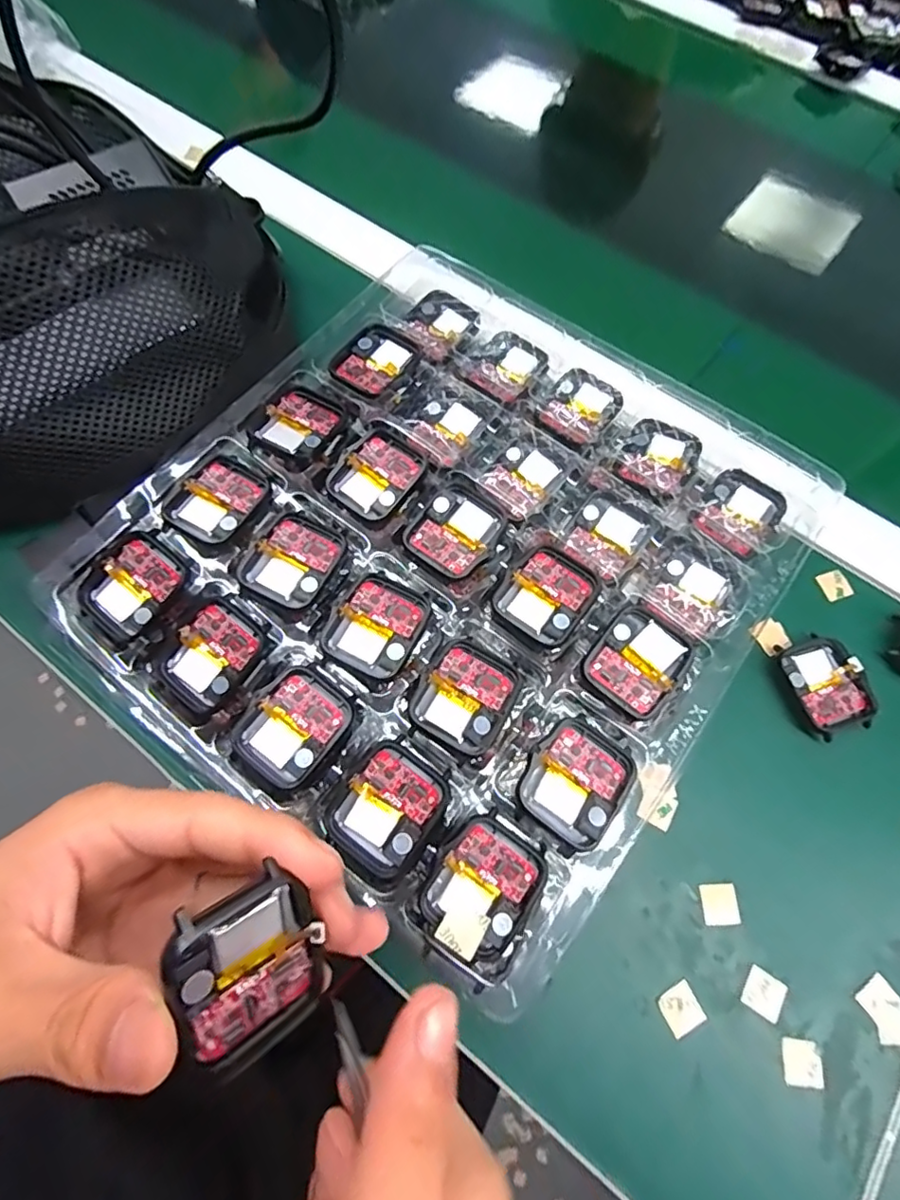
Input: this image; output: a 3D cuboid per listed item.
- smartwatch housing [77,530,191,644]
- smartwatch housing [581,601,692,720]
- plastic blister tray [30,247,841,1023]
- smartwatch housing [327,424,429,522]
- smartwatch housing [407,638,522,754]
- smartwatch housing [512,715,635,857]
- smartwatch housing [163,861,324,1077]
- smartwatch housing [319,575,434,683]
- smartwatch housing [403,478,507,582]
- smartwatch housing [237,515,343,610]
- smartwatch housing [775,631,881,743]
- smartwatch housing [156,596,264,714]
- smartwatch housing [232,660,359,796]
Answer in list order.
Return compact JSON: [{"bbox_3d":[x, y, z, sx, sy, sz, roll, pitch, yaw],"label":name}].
[{"bbox_3d":[-0.140,-0.005,0.248,0.037,0.013,0.043,35,71,11],"label":"smartwatch housing"},{"bbox_3d":[0.081,0.027,0.243,0.036,0.014,0.043,38,71,12],"label":"smartwatch housing"},{"bbox_3d":[0.004,-0.023,0.274,0.262,0.044,0.289,36,71,10],"label":"plastic blister tray"},{"bbox_3d":[-0.034,-0.061,0.268,0.037,0.004,0.043,38,71,12],"label":"smartwatch housing"},{"bbox_3d":[0.007,0.039,0.230,0.037,0.004,0.042,29,70,9],"label":"smartwatch housing"},{"bbox_3d":[0.049,0.071,0.219,0.037,0.006,0.046,35,71,11],"label":"smartwatch housing"},{"bbox_3d":[-0.050,0.095,0.143,0.035,0.005,0.049,-24,111,-42],"label":"smartwatch housing"},{"bbox_3d":[-0.031,0.011,0.240,0.036,0.006,0.042,27,69,8],"label":"smartwatch housing"},{"bbox_3d":[0.003,-0.033,0.258,0.037,0.004,0.041,35,71,11],"label":"smartwatch housing"},{"bbox_3d":[-0.069,-0.019,0.249,0.035,0.006,0.043,26,69,8],"label":"smartwatch housing"},{"bbox_3d":[0.185,0.042,0.275,0.037,0.010,0.046,-16,71,-9],"label":"smartwatch housing"},{"bbox_3d":[-0.102,0.025,0.239,0.037,0.013,0.043,37,71,12],"label":"smartwatch housing"},{"bbox_3d":[-0.064,0.053,0.231,0.036,0.008,0.045,39,71,12],"label":"smartwatch housing"}]

